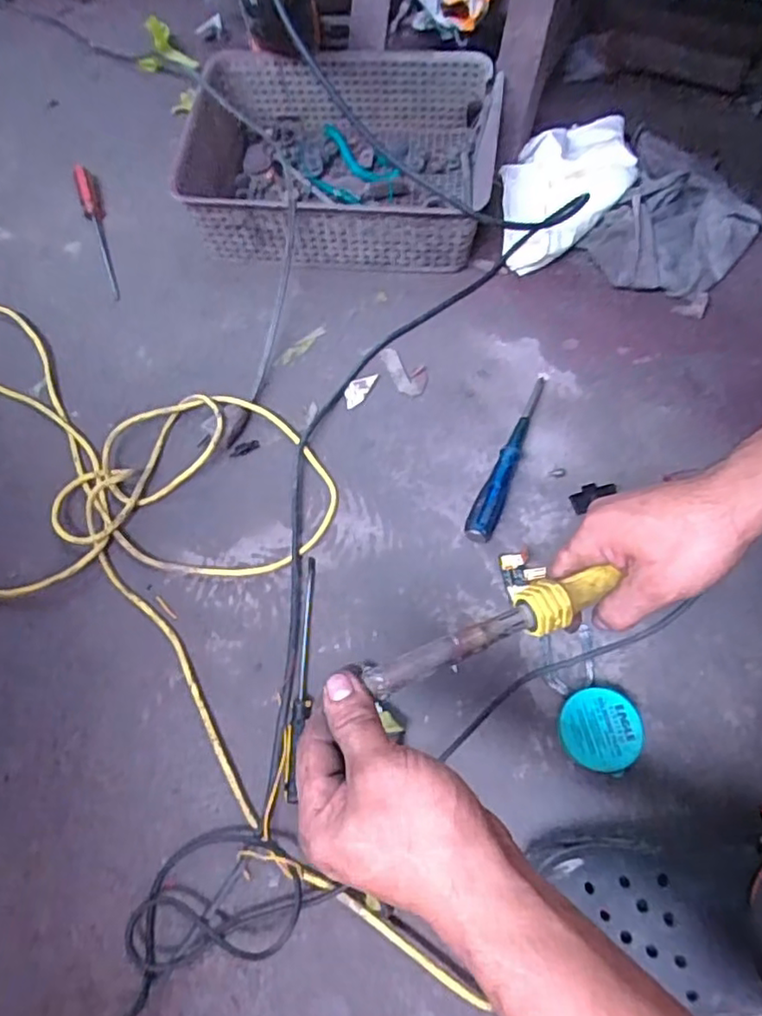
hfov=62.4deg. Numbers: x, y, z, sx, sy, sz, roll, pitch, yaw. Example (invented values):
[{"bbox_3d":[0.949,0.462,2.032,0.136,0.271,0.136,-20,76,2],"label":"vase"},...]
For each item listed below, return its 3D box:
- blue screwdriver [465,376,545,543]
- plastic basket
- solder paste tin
[{"bbox_3d":[0.130,-0.058,0.629,0.026,0.033,0.199,22,69,9],"label":"blue screwdriver"},{"bbox_3d":[-0.042,-0.426,0.756,0.357,0.093,0.269,1,67,1],"label":"plastic basket"},{"bbox_3d":[0.179,0.182,0.519,0.063,0.034,0.065,0,67,0],"label":"solder paste tin"}]

